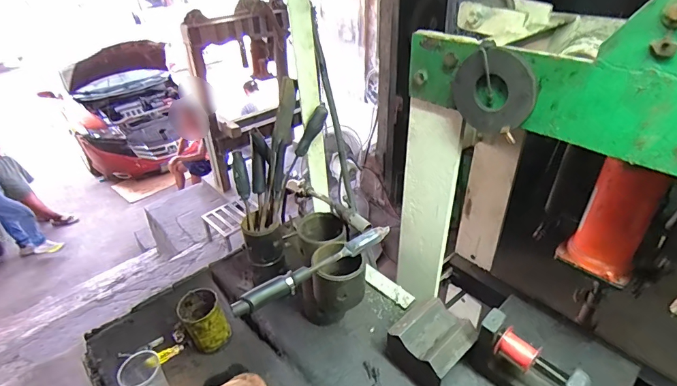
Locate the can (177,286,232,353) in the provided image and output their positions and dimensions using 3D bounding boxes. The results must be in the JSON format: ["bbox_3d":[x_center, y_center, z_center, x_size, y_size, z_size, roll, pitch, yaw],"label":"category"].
[{"bbox_3d":[-0.261,0.254,0.775,0.074,0.108,0.080,-1,34,1],"label":"can"}]

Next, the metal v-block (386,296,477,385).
[{"bbox_3d":[0.167,0.276,0.722,0.121,0.099,0.125,-28,42,-33],"label":"metal v-block"}]

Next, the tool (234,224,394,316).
[{"bbox_3d":[-0.035,0.118,0.625,0.275,0.036,0.025,-21,38,-27],"label":"tool"}]

